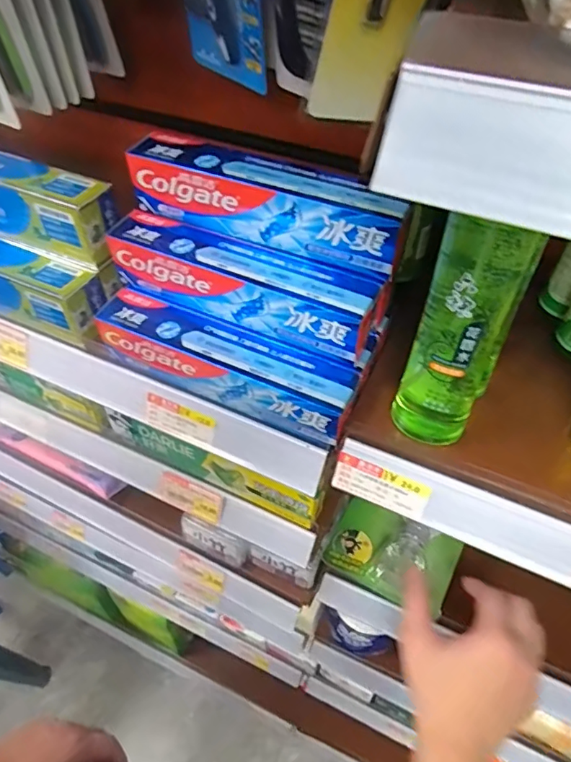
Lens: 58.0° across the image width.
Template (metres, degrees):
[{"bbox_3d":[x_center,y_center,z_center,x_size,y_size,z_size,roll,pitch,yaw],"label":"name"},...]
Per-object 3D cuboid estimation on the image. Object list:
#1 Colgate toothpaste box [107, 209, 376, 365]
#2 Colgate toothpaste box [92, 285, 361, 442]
[{"bbox_3d":[-0.034,-0.074,0.378,0.201,0.041,0.039,21,53,17],"label":"Colgate toothpaste box"},{"bbox_3d":[-0.045,-0.016,0.389,0.199,0.038,0.042,20,53,17],"label":"Colgate toothpaste box"}]

